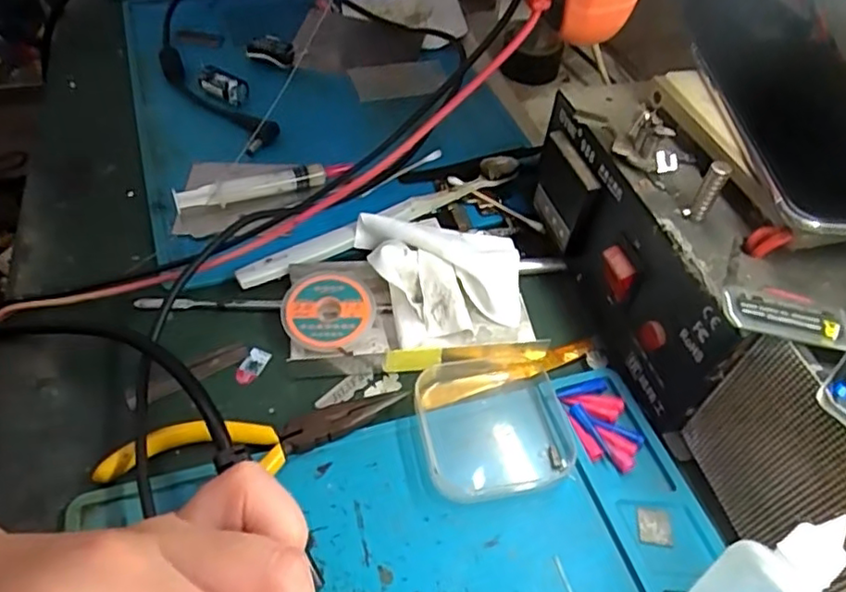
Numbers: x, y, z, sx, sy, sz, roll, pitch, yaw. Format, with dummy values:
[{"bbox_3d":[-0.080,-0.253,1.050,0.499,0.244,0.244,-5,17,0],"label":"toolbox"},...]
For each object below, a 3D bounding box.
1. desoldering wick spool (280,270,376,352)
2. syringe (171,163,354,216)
[{"bbox_3d":[-0.047,0.009,0.309,0.045,0.017,0.041,2,48,-2],"label":"desoldering wick spool"},{"bbox_3d":[-0.094,-0.066,0.369,0.103,0.014,0.013,-16,51,-17],"label":"syringe"}]

